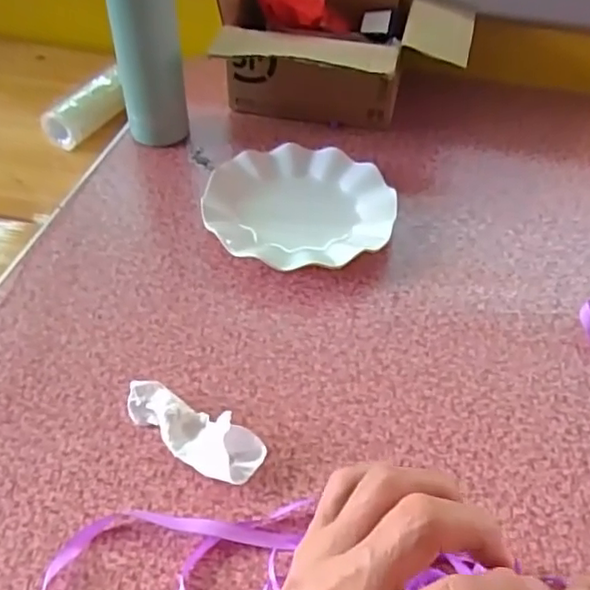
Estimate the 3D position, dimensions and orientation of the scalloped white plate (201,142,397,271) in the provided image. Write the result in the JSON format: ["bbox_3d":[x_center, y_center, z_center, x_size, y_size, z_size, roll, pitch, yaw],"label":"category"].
[{"bbox_3d":[0.005,-0.083,0.615,0.175,0.027,0.173,1,47,-1],"label":"scalloped white plate"}]

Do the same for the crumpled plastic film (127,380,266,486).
[{"bbox_3d":[-0.073,0.096,0.443,0.107,0.025,0.035,24,51,20],"label":"crumpled plastic film"}]

